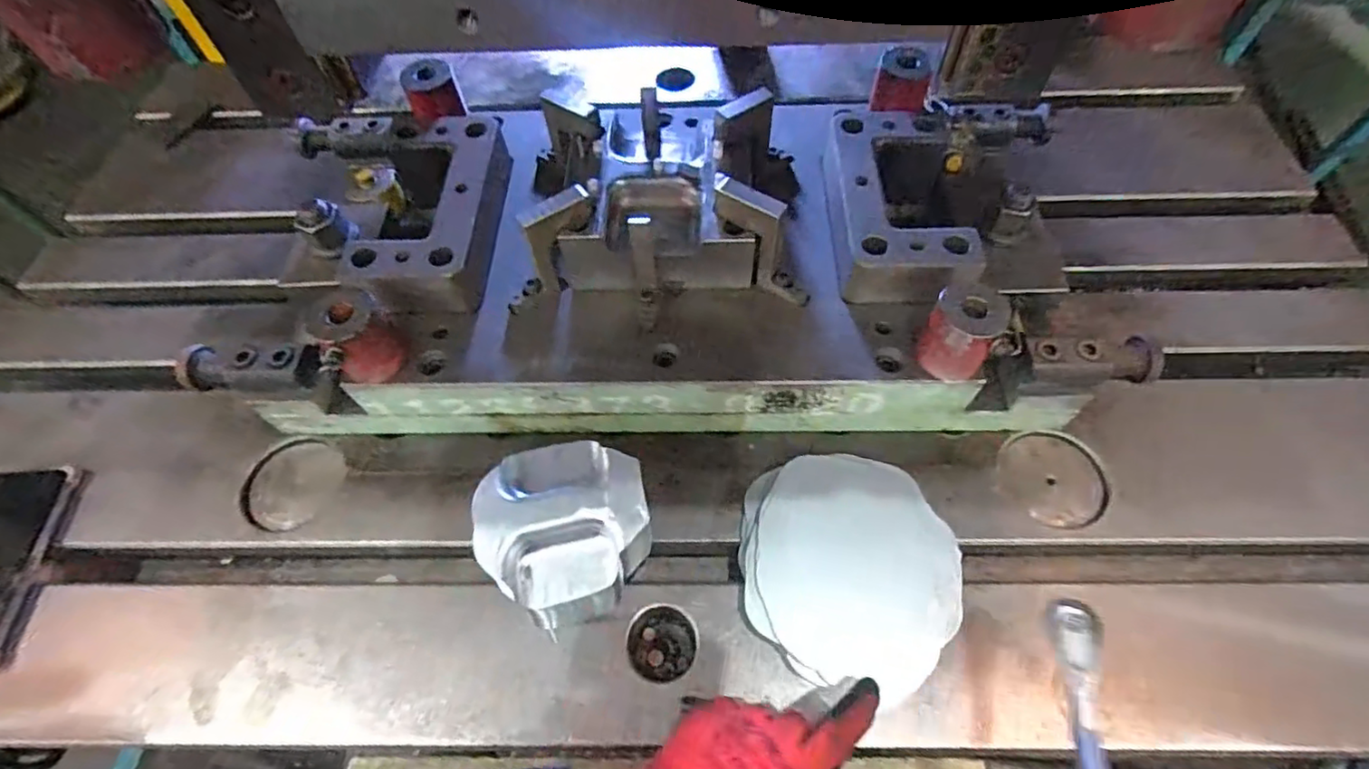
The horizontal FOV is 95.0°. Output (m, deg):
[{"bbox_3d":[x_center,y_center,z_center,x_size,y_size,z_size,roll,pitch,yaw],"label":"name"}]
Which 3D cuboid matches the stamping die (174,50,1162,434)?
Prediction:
[{"bbox_3d":[-0.018,-0.119,0.552,0.741,0.147,0.284,-1,59,1],"label":"stamping die"}]

